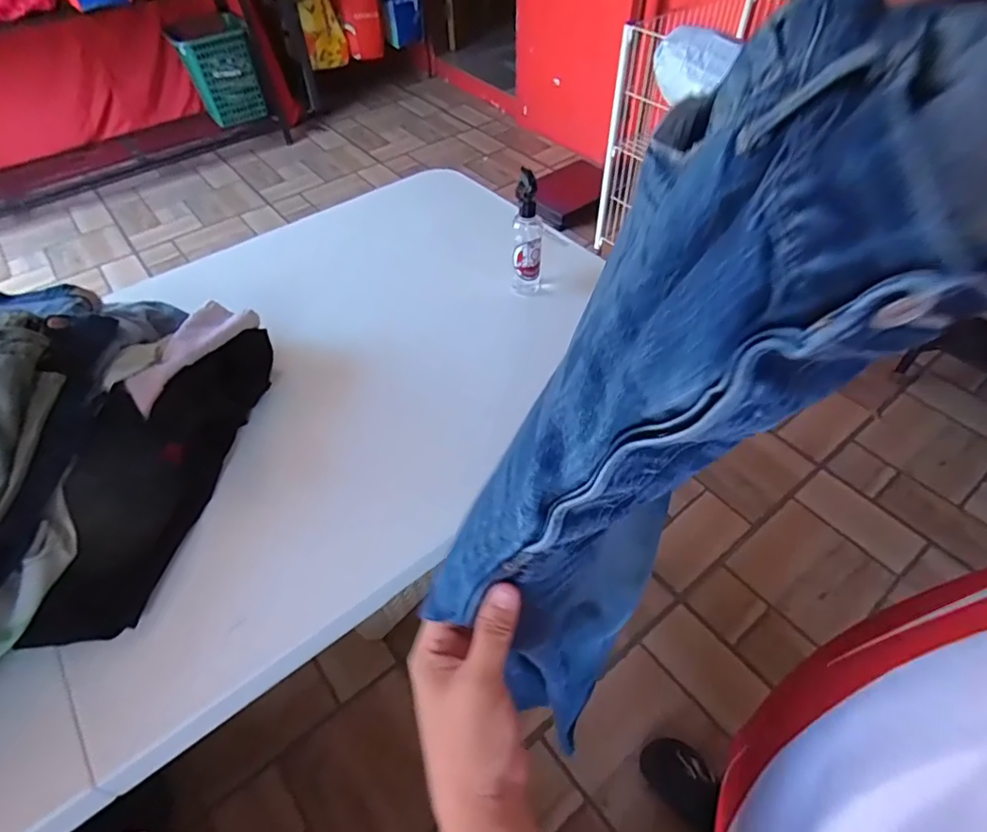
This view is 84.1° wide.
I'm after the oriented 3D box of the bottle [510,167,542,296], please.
[{"bbox_3d":[0.051,-0.275,0.836,0.045,0.196,0.040,-1,50,1],"label":"bottle"}]

